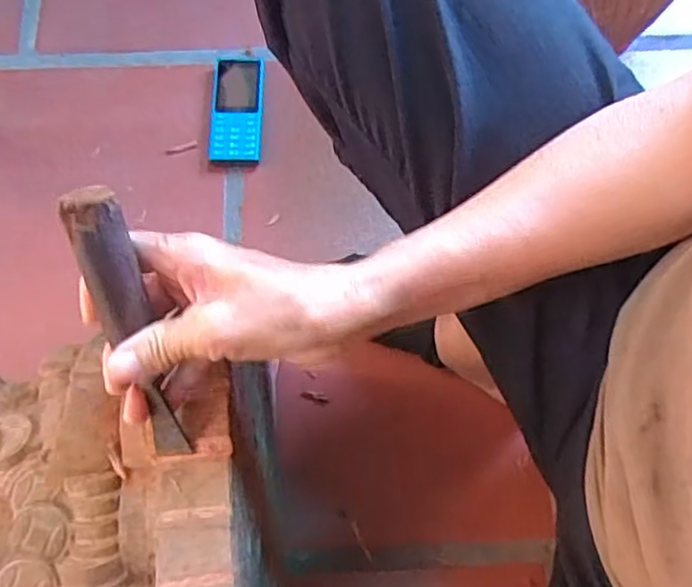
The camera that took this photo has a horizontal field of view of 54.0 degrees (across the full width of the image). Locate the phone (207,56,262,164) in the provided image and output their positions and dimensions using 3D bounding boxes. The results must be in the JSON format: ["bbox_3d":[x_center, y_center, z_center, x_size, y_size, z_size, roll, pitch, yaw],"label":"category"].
[{"bbox_3d":[-0.115,-0.194,0.713,0.052,0.019,0.130,0,68,-1],"label":"phone"}]

